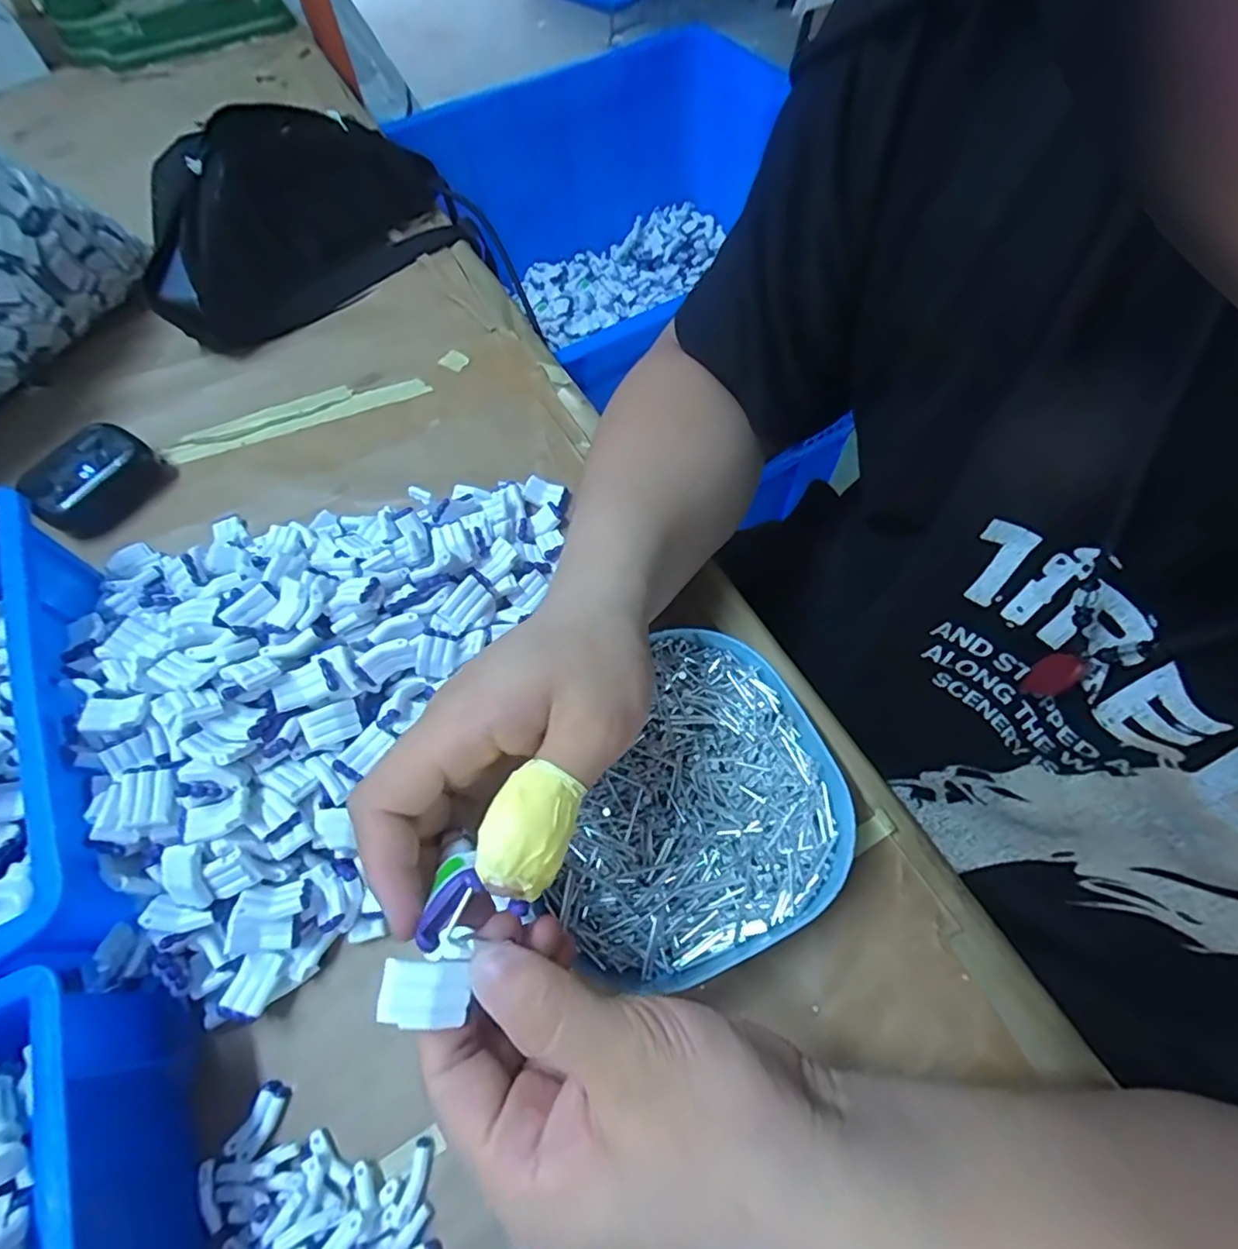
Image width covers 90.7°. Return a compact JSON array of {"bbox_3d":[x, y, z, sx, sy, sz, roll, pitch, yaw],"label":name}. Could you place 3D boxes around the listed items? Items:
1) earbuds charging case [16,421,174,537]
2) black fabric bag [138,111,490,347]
[{"bbox_3d":[-0.341,-0.095,0.394,0.054,0.024,0.072,26,65,16],"label":"earbuds charging case"},{"bbox_3d":[-0.243,-0.324,0.474,0.255,0.098,0.108,-39,66,-17],"label":"black fabric bag"}]

